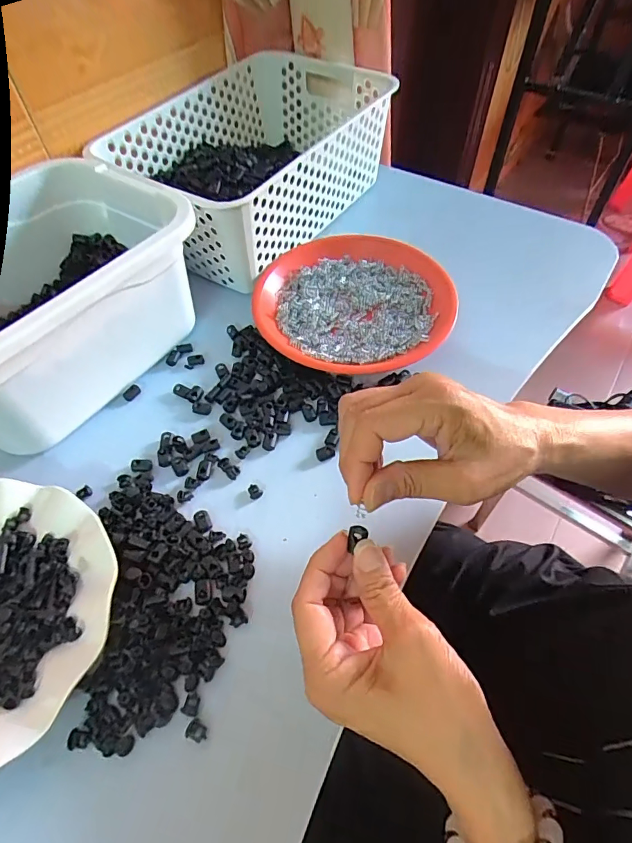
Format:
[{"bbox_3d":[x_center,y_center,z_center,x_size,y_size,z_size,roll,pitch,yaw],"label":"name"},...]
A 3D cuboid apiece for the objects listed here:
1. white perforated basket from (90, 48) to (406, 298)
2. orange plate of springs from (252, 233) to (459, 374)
[{"bbox_3d":[-0.064,-0.306,0.529,0.203,0.101,0.303,31,61,21],"label":"white perforated basket"},{"bbox_3d":[0.035,-0.125,0.463,0.194,0.018,0.184,-1,58,2],"label":"orange plate of springs"}]

